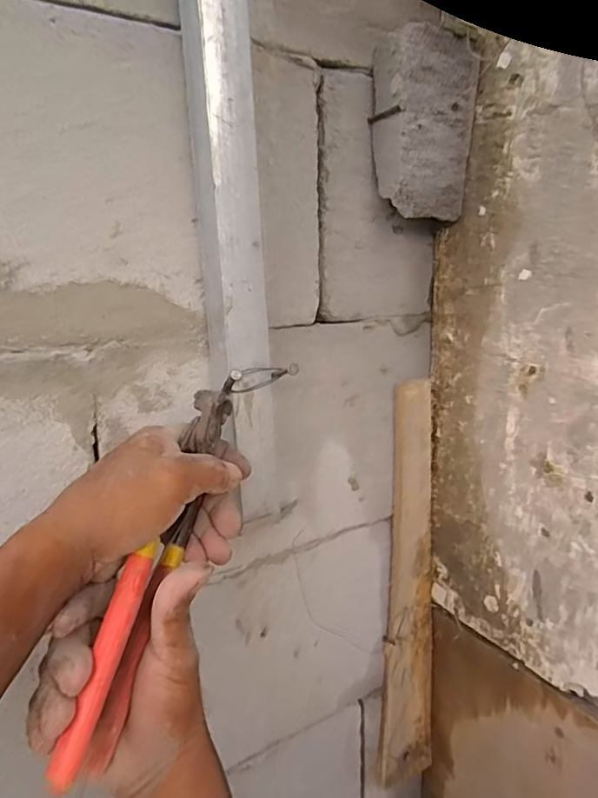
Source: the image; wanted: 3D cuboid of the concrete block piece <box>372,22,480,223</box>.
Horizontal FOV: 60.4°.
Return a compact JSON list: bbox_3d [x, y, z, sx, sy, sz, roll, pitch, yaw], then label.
[{"bbox_3d":[0.103,-0.220,0.427,0.079,0.128,0.048,-10,16,-28],"label":"concrete block piece"}]

